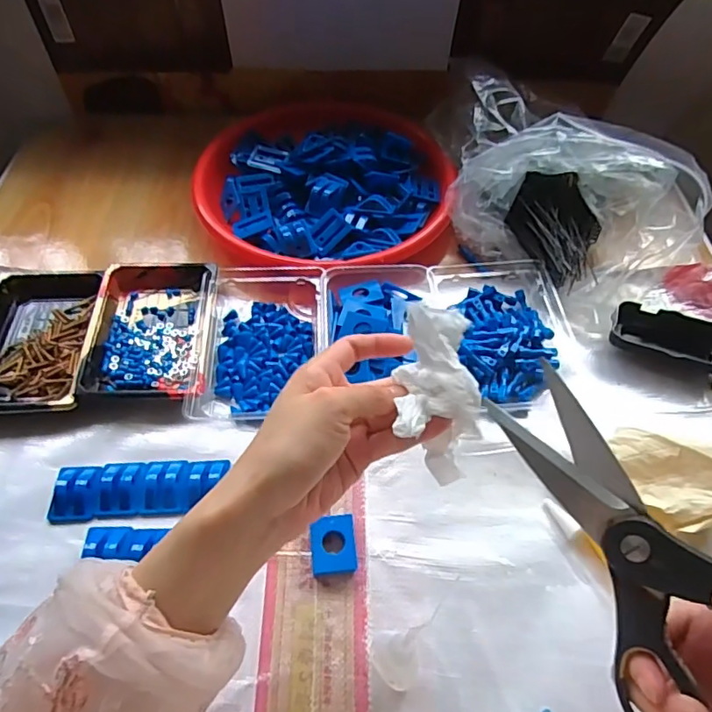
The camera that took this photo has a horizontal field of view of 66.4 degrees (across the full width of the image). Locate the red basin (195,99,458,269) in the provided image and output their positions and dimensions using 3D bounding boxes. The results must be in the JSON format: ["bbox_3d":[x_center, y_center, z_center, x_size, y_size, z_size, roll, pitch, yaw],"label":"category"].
[{"bbox_3d":[-0.033,-0.212,0.638,0.284,0.061,0.290,1,53,-1],"label":"red basin"}]

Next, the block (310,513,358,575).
[{"bbox_3d":[-0.016,0.141,0.407,0.033,0.012,0.041,-2,53,-3],"label":"block"}]

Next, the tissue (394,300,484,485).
[{"bbox_3d":[0.048,0.028,0.324,0.059,0.119,0.041,-12,18,-10],"label":"tissue"}]

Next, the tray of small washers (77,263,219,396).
[{"bbox_3d":[-0.192,-0.028,0.518,0.108,0.030,0.162,-2,53,-3],"label":"tray of small washers"}]

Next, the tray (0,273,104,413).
[{"bbox_3d":[-0.302,-0.019,0.512,0.105,0.021,0.164,-3,53,-4],"label":"tray"}]

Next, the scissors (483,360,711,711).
[{"bbox_3d":[0.155,0.098,0.281,0.106,0.007,0.204,-33,73,21],"label":"scissors"}]

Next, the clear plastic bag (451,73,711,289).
[{"bbox_3d":[0.213,-0.166,0.574,0.263,0.111,0.152,35,60,22],"label":"clear plastic bag"}]

